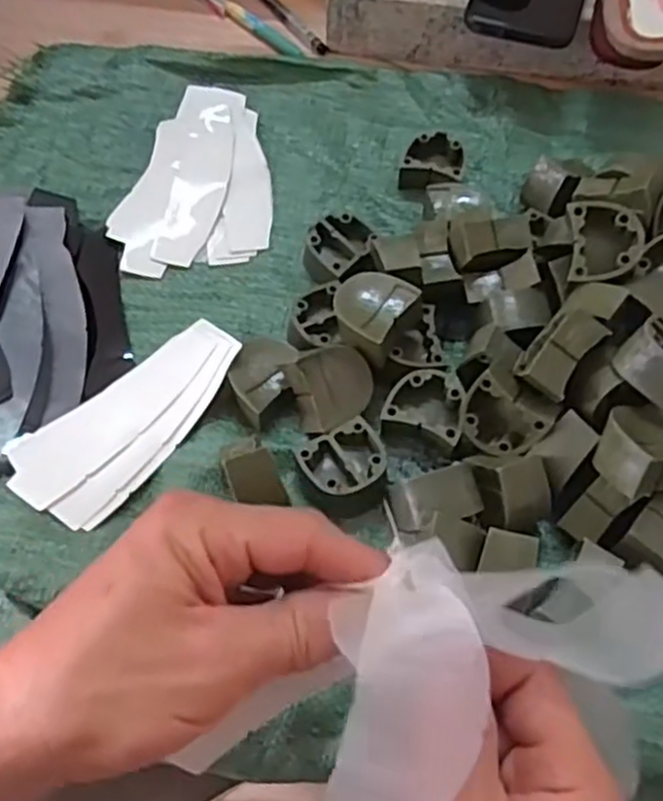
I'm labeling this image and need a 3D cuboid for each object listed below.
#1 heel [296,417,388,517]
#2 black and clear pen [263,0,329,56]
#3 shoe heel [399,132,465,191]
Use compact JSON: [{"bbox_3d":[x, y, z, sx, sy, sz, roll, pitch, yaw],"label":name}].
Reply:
[{"bbox_3d":[0.007,0.038,0.403,0.044,0.020,0.048,-16,62,-10],"label":"heel"},{"bbox_3d":[-0.043,-0.321,0.620,0.013,0.006,0.129,-31,64,-17],"label":"black and clear pen"},{"bbox_3d":[0.071,-0.162,0.518,0.040,0.021,0.037,17,61,8],"label":"shoe heel"}]

